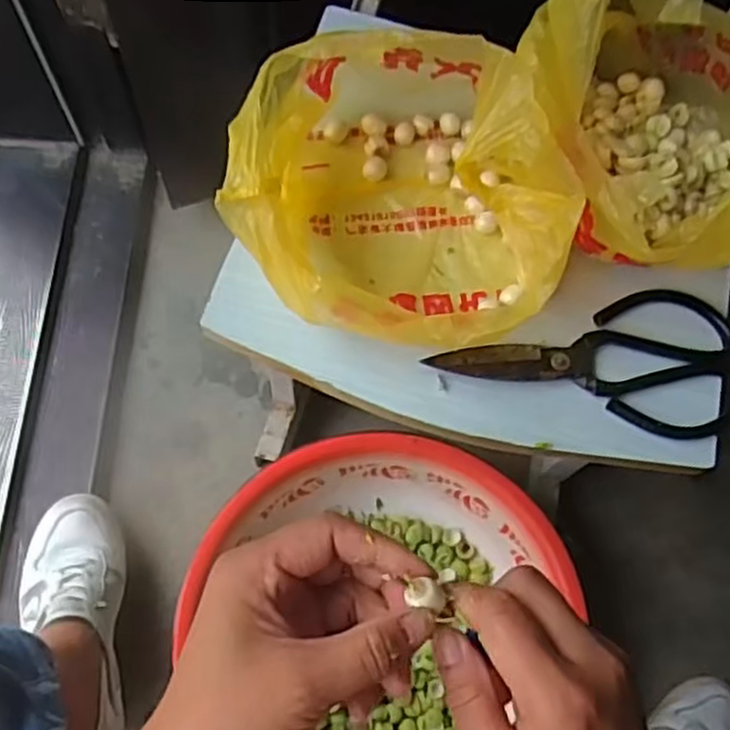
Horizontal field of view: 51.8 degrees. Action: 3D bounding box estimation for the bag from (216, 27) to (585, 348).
[{"bbox_3d":[0.010,-0.108,0.460,0.180,0.129,0.204,-19,72,-11],"label":"bag"}]

